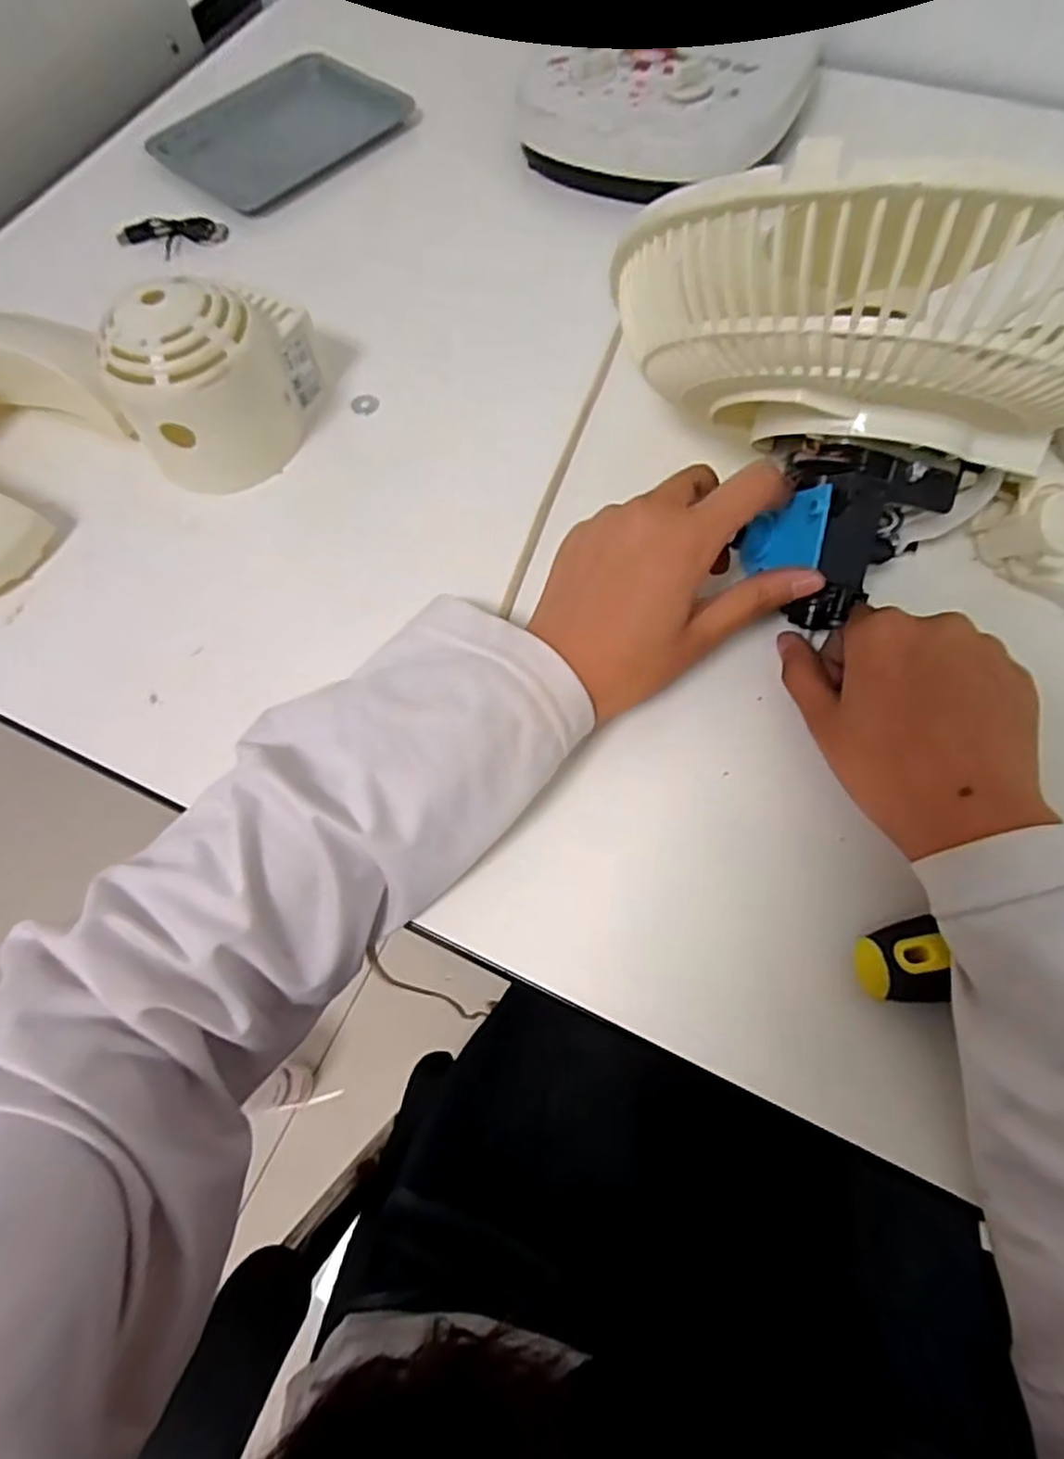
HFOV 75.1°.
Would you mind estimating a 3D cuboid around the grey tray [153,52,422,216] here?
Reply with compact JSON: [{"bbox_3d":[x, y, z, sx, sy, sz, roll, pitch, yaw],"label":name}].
[{"bbox_3d":[-0.193,-0.457,0.524,0.140,0.010,0.171,39,74,17],"label":"grey tray"}]

